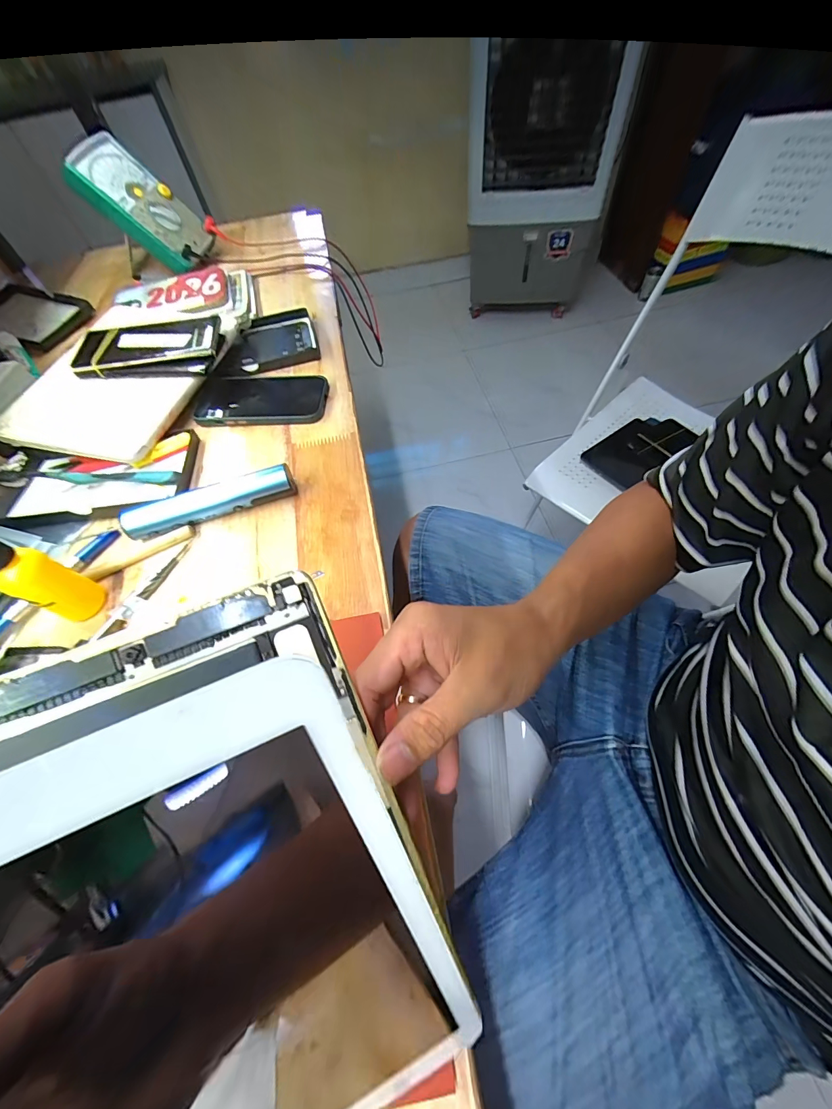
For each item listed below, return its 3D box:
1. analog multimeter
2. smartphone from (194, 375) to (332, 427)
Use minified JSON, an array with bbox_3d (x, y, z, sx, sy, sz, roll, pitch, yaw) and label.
[{"bbox_3d":[-0.411,-0.533,0.599,0.176,0.031,0.110,32,64,-26],"label":"analog multimeter"},{"bbox_3d":[-0.179,-0.181,0.454,0.149,0.011,0.084,-5,59,3],"label":"smartphone"}]

